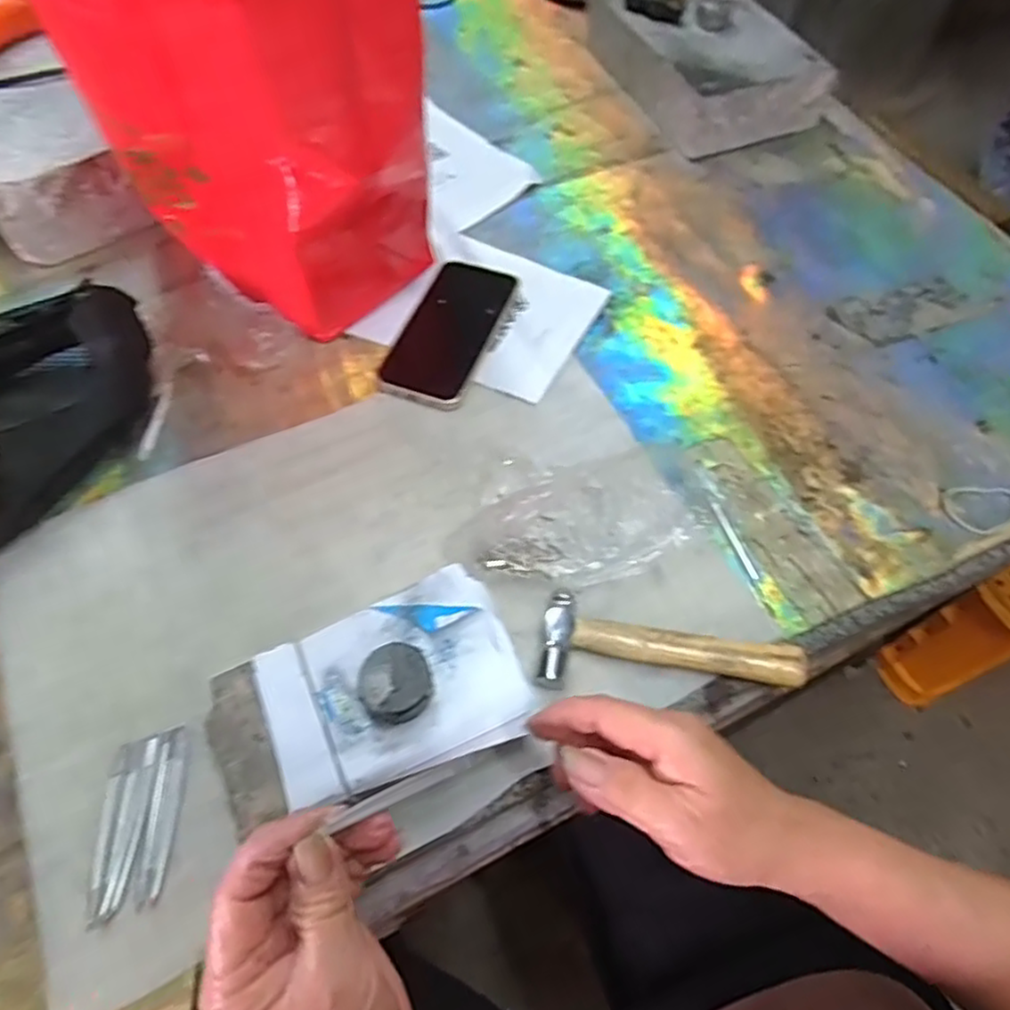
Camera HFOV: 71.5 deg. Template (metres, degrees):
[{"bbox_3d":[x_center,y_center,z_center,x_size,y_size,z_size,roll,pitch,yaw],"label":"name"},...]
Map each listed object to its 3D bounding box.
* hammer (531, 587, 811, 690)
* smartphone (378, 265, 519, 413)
[{"bbox_3d":[0.099,0.098,0.430,0.157,0.023,0.059,12,61,7],"label":"hammer"},{"bbox_3d":[-0.045,-0.143,0.574,0.071,0.009,0.150,18,62,10],"label":"smartphone"}]

